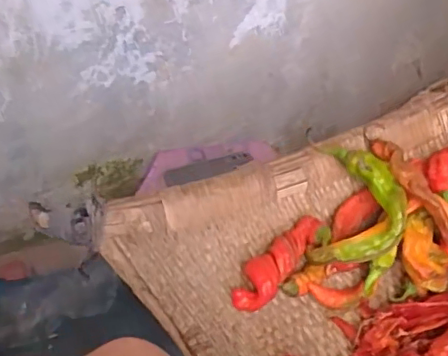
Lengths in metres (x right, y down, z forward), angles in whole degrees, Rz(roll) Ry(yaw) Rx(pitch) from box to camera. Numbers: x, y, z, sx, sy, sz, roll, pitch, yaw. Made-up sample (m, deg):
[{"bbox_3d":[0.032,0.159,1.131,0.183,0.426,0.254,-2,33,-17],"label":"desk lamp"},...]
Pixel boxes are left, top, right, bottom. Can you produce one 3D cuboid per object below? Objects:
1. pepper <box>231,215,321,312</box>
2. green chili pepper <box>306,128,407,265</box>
[{"bbox_3d":[0.050,0.076,0.528,0.036,0.030,0.112,27,52,31],"label":"pepper"},{"bbox_3d":[0.126,0.025,0.530,0.083,0.021,0.112,4,76,10],"label":"green chili pepper"}]

